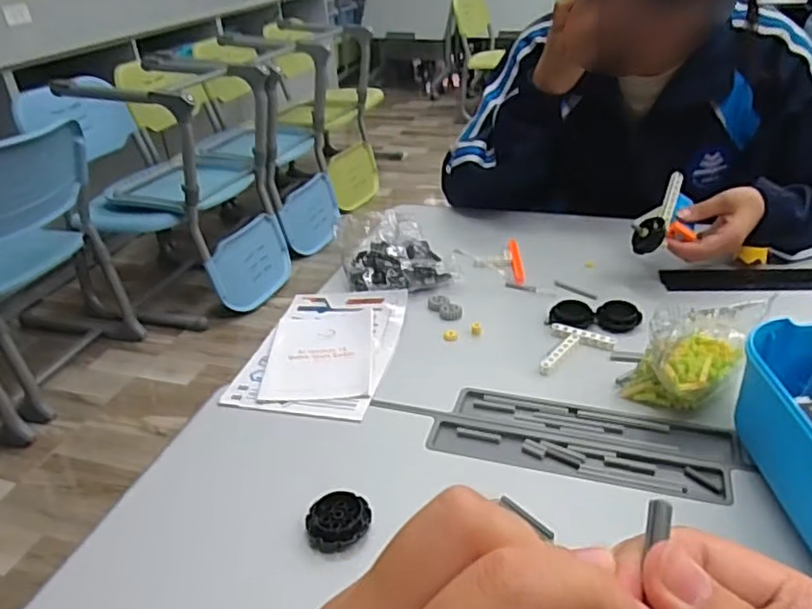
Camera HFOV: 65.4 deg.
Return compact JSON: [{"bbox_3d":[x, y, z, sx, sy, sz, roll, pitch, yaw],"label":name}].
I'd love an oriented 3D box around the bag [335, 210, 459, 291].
[{"bbox_3d":[-0.018,-0.073,0.829,0.133,0.052,0.181,-10,31,-10],"label":"bag"}]

